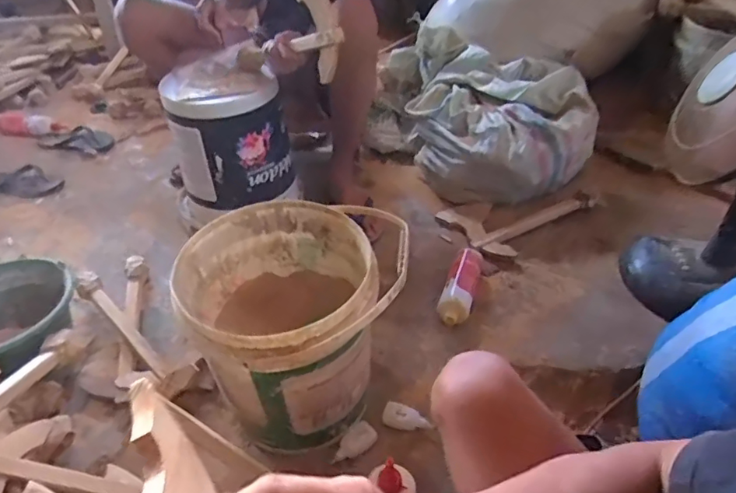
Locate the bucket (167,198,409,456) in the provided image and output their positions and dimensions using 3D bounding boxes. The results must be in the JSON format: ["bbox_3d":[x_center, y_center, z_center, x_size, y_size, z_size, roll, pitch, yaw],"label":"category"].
[{"bbox_3d":[-0.112,0.142,0.882,0.350,0.316,0.295,-1,40,3],"label":"bucket"}]

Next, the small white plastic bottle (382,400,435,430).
[{"bbox_3d":[0.072,0.306,0.944,0.087,0.032,0.033,12,42,18],"label":"small white plastic bottle"}]

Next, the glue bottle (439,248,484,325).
[{"bbox_3d":[0.199,0.087,1.142,0.066,0.076,0.190,11,42,17],"label":"glue bottle"}]

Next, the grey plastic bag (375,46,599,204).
[{"bbox_3d":[0.300,-0.392,1.565,0.483,0.289,0.660,-20,42,-19],"label":"grey plastic bag"}]

